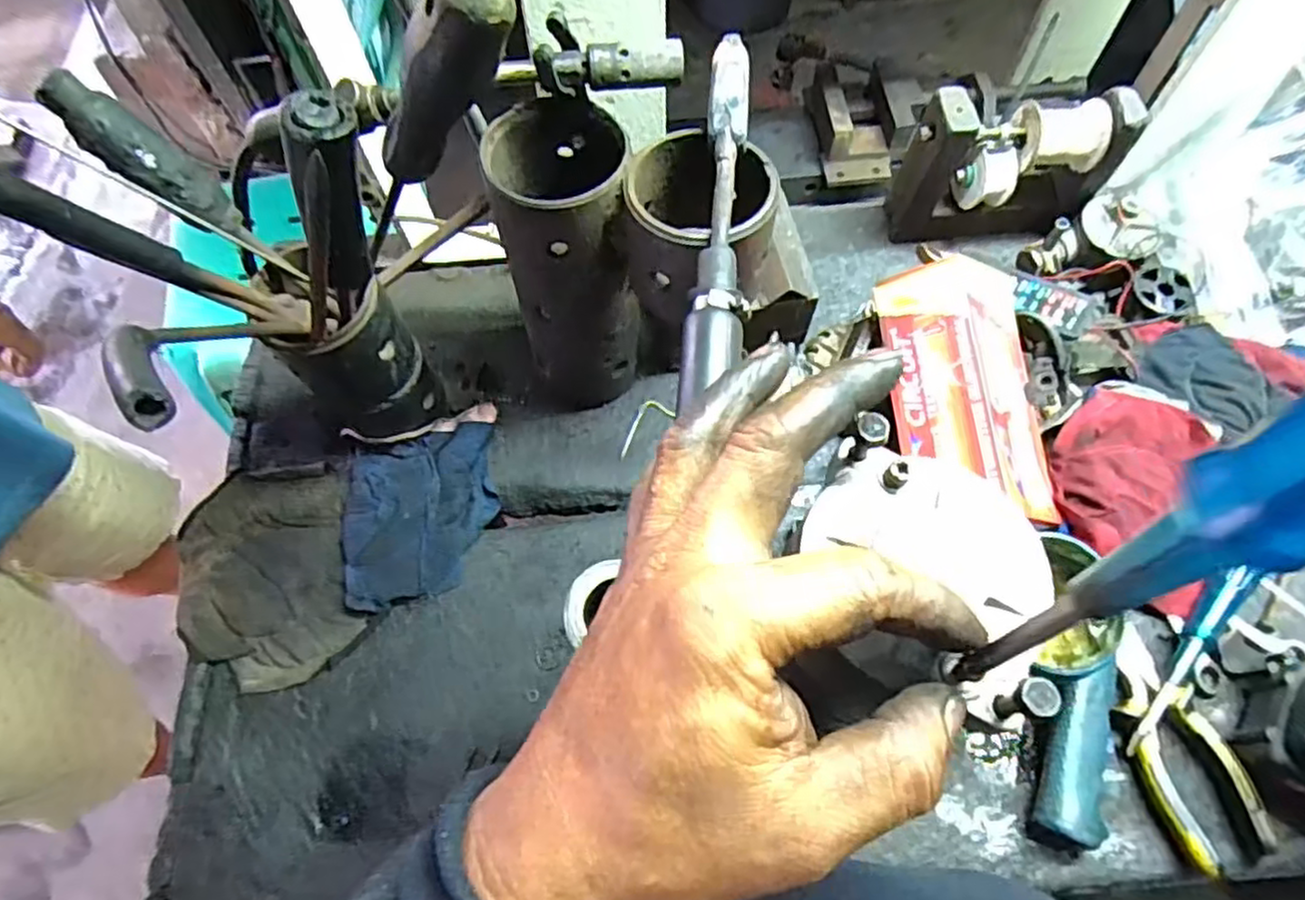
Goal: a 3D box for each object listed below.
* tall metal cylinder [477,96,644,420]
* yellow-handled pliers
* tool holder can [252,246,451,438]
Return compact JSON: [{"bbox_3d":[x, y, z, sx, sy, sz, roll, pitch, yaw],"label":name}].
[{"bbox_3d":[-0.058,-0.125,0.516,0.088,0.225,0.093,-7,64,-2],"label":"tall metal cylinder"},{"bbox_3d":[0.345,0.196,0.469,0.058,0.024,0.141,-16,65,-7],"label":"yellow-handled pliers"},{"bbox_3d":[-0.212,-0.066,0.509,0.079,0.151,0.078,0,64,1],"label":"tool holder can"}]

